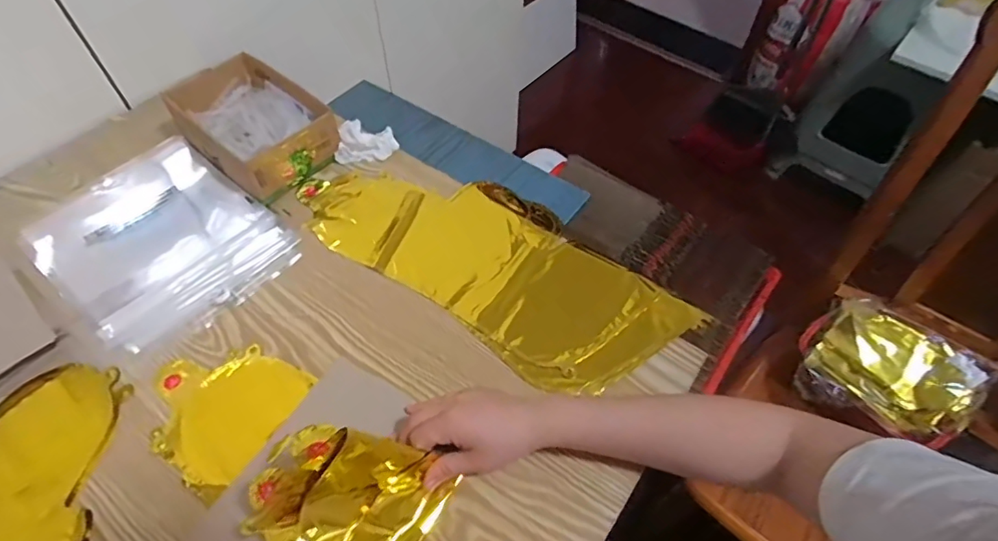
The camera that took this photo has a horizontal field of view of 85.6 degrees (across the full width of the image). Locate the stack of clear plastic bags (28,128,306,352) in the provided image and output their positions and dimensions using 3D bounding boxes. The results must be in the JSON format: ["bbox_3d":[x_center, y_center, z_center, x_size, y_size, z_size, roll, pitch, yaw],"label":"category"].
[{"bbox_3d":[-0.374,-0.039,0.592,0.266,0.020,0.203,35,61,22],"label":"stack of clear plastic bags"}]

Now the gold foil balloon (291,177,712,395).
[{"bbox_3d":[-0.012,-0.021,0.599,0.427,0.011,0.188,31,59,20],"label":"gold foil balloon"}]

